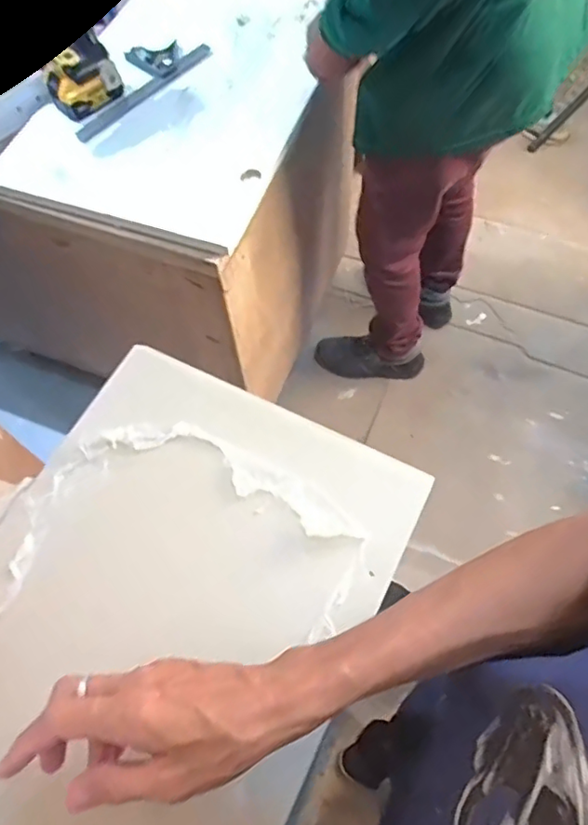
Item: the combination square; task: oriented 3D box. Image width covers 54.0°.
[{"bbox_3d":[-0.292,-0.587,1.023,0.117,0.015,0.290,37,71,19],"label":"combination square"}]

